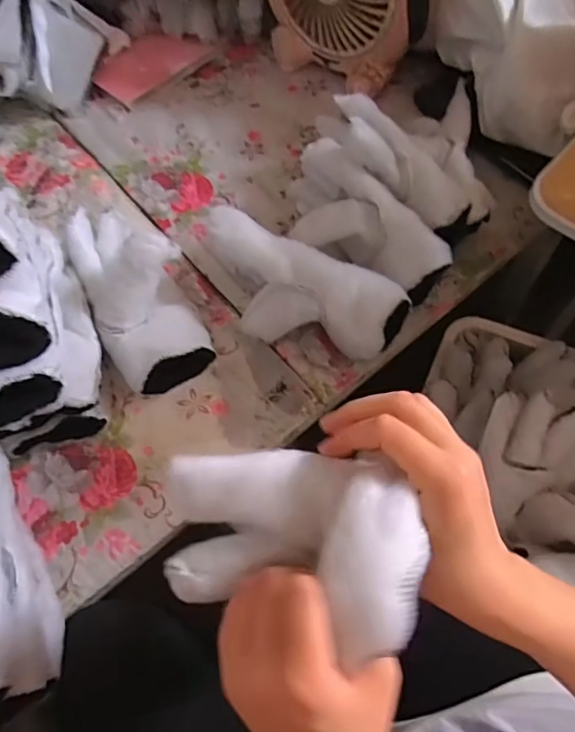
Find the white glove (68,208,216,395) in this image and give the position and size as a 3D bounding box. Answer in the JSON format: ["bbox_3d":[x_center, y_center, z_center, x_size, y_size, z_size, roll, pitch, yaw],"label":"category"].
[{"bbox_3d":[-0.163,-0.079,0.568,0.106,0.072,0.212,-28,85,-10],"label":"white glove"}]

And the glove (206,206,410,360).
[{"bbox_3d":[0.014,-0.079,0.585,0.228,0.114,0.094,18,67,12],"label":"glove"}]

